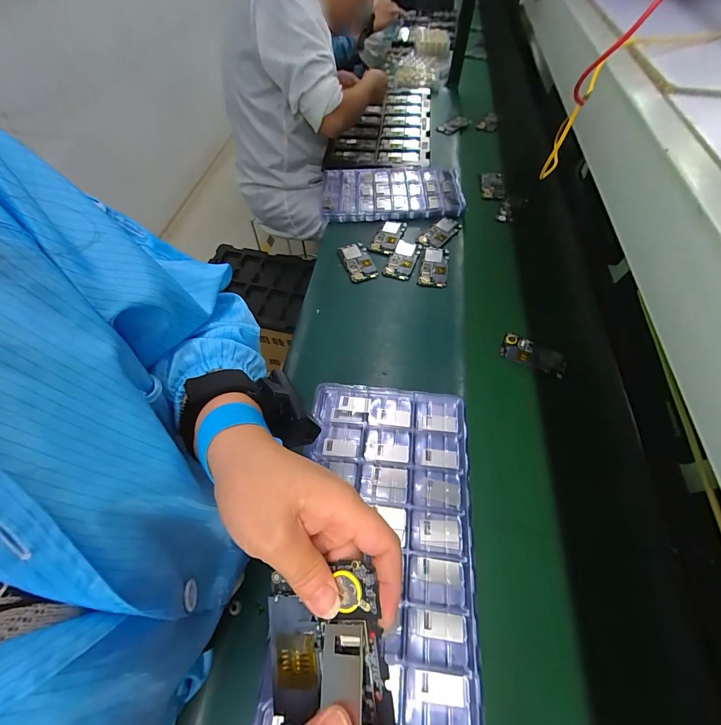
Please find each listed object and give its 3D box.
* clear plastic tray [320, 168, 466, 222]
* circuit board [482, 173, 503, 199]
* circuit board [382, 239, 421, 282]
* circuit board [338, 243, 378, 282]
[{"bbox_3d":[0.078,-0.434,0.862,0.354,0.053,0.157,4,59,1],"label":"clear plastic tray"},{"bbox_3d":[0.342,-0.457,0.869,0.054,0.006,0.076,3,77,8],"label":"circuit board"},{"bbox_3d":[0.098,-0.239,0.780,0.063,0.006,0.107,17,70,12],"label":"circuit board"},{"bbox_3d":[-0.007,-0.236,0.784,0.059,0.009,0.110,-24,73,-2],"label":"circuit board"}]

